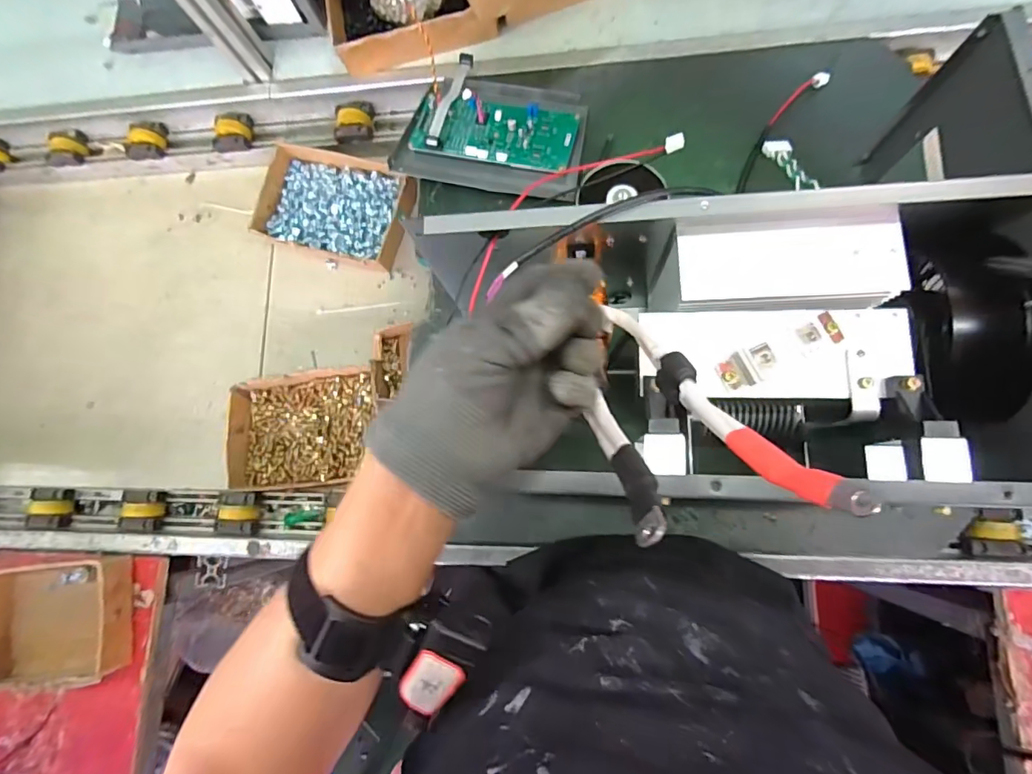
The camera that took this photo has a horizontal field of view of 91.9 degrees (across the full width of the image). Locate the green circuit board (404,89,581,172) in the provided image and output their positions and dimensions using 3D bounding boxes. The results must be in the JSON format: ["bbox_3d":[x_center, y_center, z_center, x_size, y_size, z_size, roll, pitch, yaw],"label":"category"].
[{"bbox_3d":[-0.027,-0.317,0.614,0.196,0.013,0.091,12,74,6],"label":"green circuit board"}]

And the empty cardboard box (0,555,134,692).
[{"bbox_3d":[-0.573,0.291,0.617,0.188,0.052,0.135,-9,80,6],"label":"empty cardboard box"}]

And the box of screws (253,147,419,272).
[{"bbox_3d":[-0.264,-0.267,0.736,0.236,0.040,0.149,18,90,9],"label":"box of screws"}]

